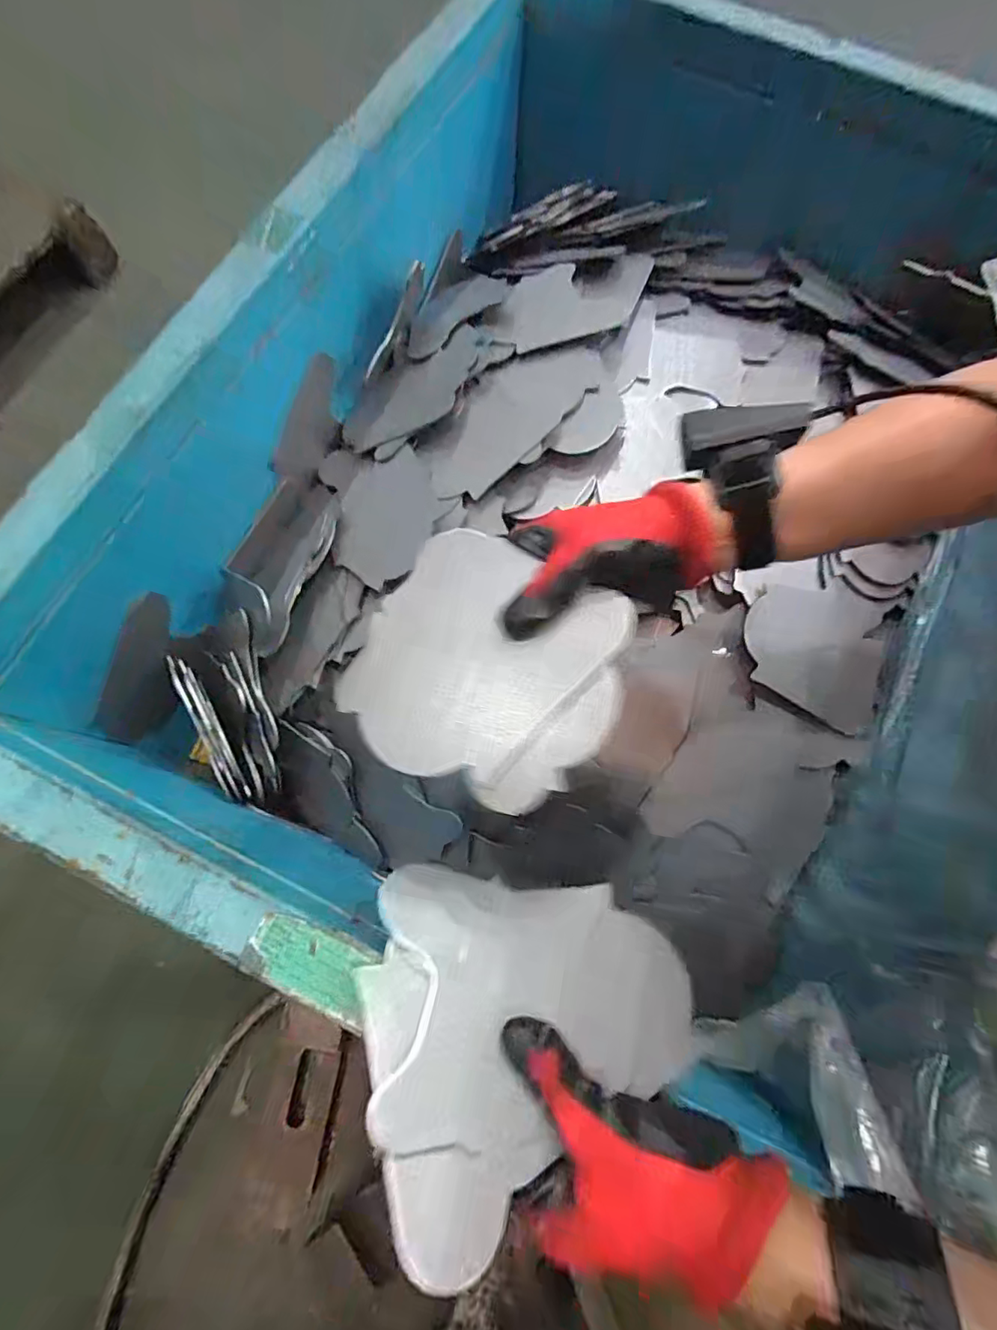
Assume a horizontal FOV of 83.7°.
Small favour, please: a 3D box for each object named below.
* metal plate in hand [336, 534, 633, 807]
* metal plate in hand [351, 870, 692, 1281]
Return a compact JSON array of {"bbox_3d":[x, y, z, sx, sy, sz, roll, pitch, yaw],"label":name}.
[{"bbox_3d":[-0.006,0.000,0.311,0.144,0.007,0.134,-2,74,7],"label":"metal plate in hand"},{"bbox_3d":[0.004,0.168,0.295,0.173,0.008,0.151,-20,48,-30],"label":"metal plate in hand"}]

